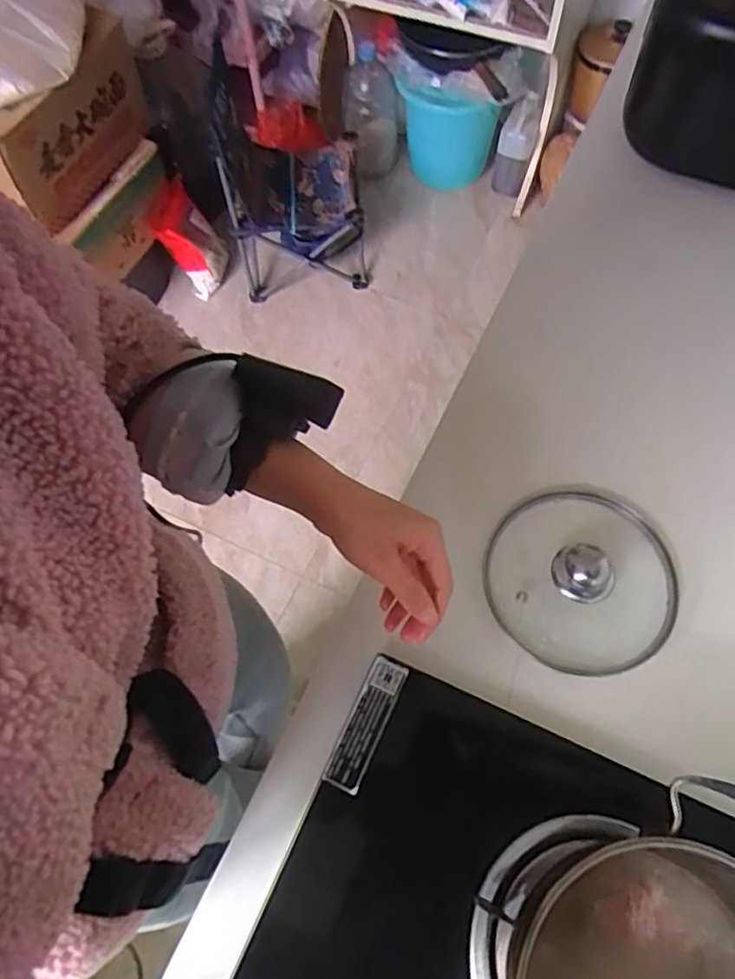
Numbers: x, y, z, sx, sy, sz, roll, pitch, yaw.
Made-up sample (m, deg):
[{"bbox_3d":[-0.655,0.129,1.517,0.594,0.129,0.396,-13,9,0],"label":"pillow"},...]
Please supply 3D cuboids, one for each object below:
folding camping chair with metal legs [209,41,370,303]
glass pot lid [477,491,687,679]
[{"bbox_3d":[-0.180,-0.768,1.583,0.314,0.441,0.350,-4,64,1],"label":"folding camping chair with metal legs"},{"bbox_3d":[0.201,0.075,0.586,0.169,0.039,0.172,-1,64,2],"label":"glass pot lid"}]

